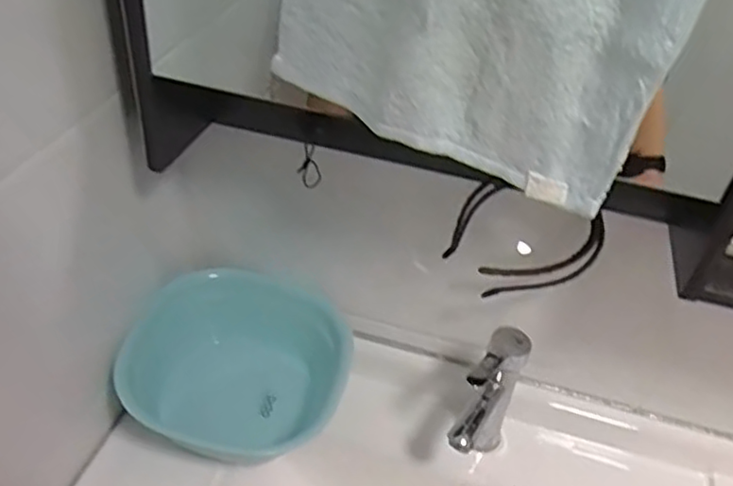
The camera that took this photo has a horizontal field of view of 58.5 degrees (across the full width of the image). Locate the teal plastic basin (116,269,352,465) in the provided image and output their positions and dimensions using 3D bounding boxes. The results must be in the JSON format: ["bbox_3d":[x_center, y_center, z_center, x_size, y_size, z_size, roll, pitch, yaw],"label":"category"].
[{"bbox_3d":[-0.146,0.140,0.763,0.241,0.099,0.219,11,40,4],"label":"teal plastic basin"}]

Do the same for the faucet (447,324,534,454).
[{"bbox_3d":[0.127,0.185,0.698,0.050,0.168,0.121,23,42,17],"label":"faucet"}]

